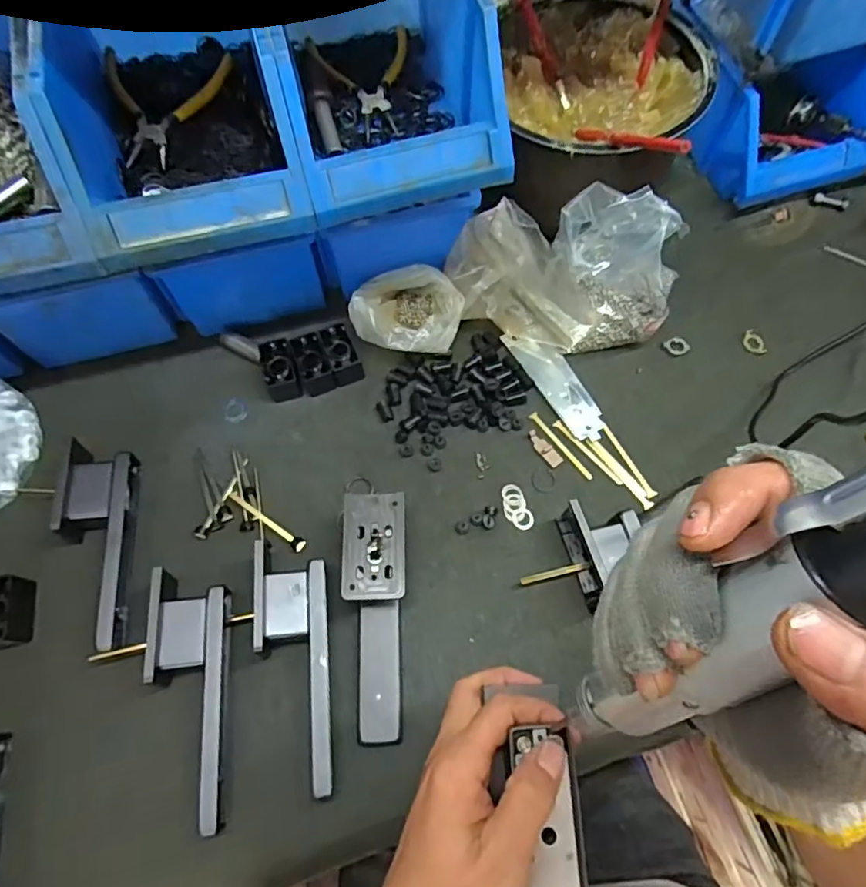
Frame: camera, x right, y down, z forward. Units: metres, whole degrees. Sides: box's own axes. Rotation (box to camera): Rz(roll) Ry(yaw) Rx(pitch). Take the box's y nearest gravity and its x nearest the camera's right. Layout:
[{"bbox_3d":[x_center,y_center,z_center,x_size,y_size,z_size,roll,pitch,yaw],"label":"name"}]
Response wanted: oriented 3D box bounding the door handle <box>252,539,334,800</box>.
[{"bbox_3d":[-0.104,0.166,0.433,0.055,0.050,0.183,-7,66,-2],"label":"door handle"}]

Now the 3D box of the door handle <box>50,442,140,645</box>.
[{"bbox_3d":[-0.286,0.084,0.478,0.058,0.047,0.180,-7,66,-2],"label":"door handle"}]

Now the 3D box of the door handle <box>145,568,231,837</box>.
[{"bbox_3d":[-0.183,0.187,0.425,0.055,0.045,0.184,-8,66,-2],"label":"door handle"}]

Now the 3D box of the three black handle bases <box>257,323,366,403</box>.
[{"bbox_3d":[-0.119,-0.077,0.549,0.090,0.034,0.057,-17,69,-6],"label":"three black handle bases"}]

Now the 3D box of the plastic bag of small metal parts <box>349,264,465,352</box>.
[{"bbox_3d":[-0.025,-0.130,0.555,0.107,0.047,0.087,-3,66,0],"label":"plastic bag of small metal parts"}]

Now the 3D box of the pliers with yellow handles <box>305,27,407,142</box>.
[{"bbox_3d":[-0.055,-0.324,0.502,0.089,0.010,0.127,-14,69,-5],"label":"pliers with yellow handles"}]

